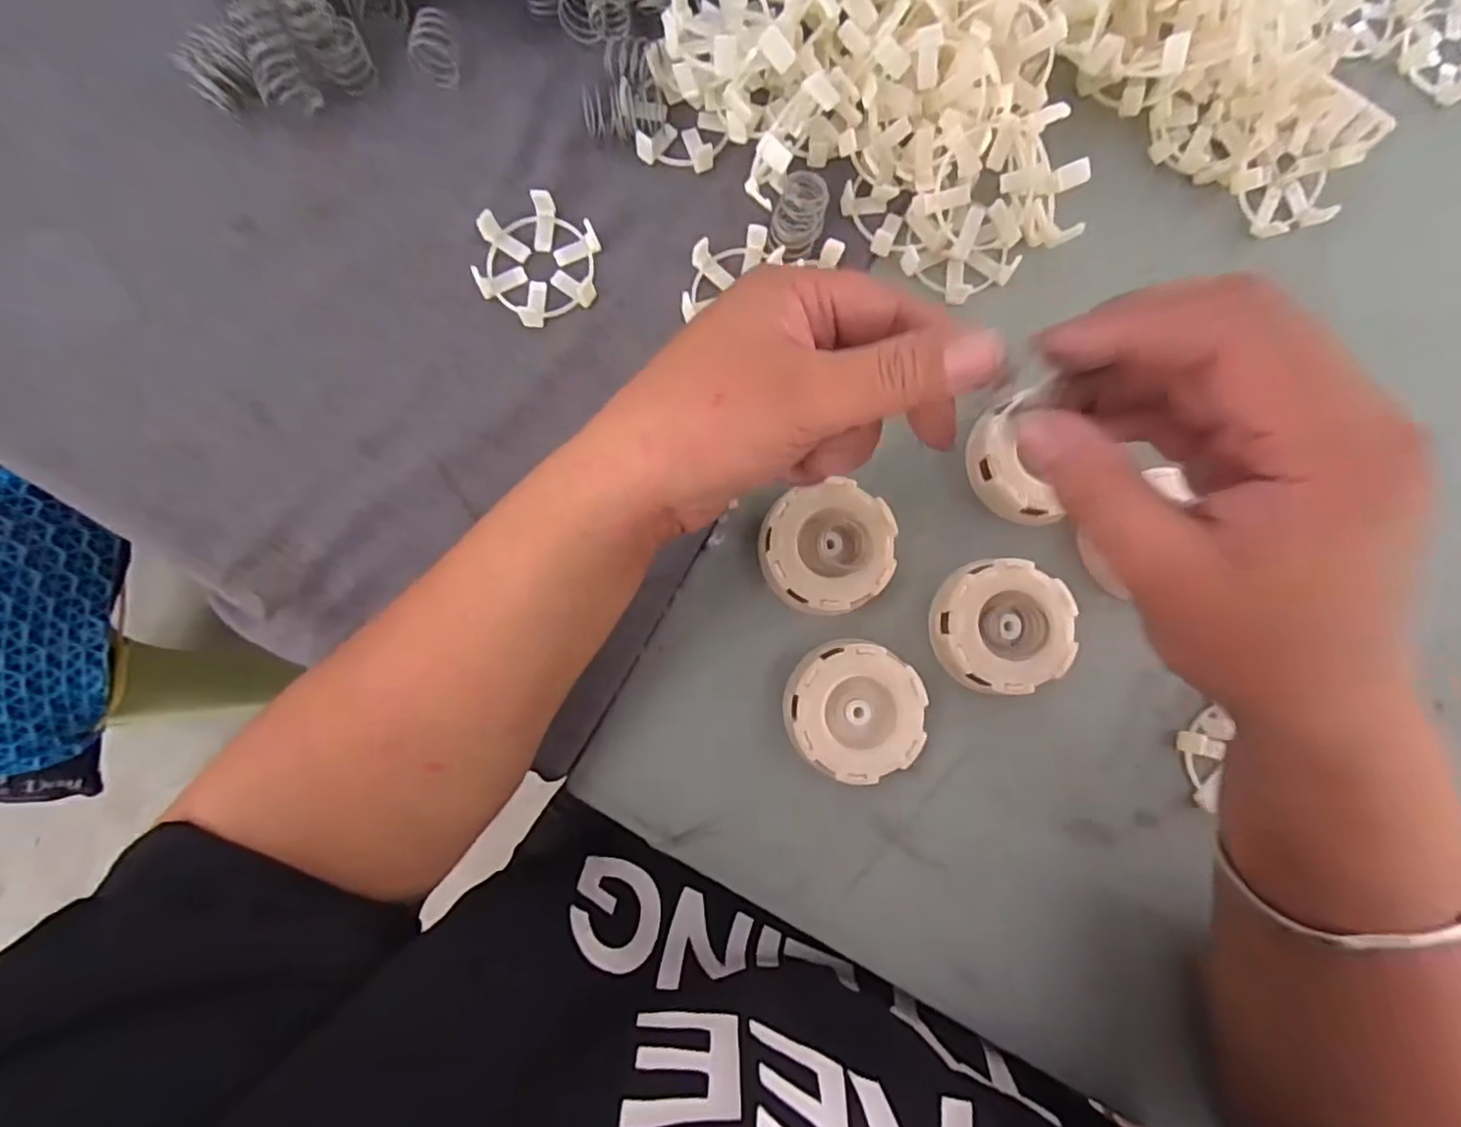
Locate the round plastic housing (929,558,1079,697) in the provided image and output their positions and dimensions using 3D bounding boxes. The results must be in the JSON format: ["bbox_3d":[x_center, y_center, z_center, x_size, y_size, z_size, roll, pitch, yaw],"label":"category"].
[{"bbox_3d":[0.127,0.029,0.299,0.059,0.022,0.059,0,87,-1],"label":"round plastic housing"}]

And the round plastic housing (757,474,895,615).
[{"bbox_3d":[0.045,-0.006,0.301,0.061,0.020,0.057,0,87,-1],"label":"round plastic housing"}]

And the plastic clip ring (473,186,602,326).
[{"bbox_3d":[-0.092,-0.145,0.305,0.054,0.012,0.059,4,86,-1],"label":"plastic clip ring"}]

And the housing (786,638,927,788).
[{"bbox_3d":[0.056,0.066,0.295,0.061,0.023,0.060,0,87,-1],"label":"housing"}]

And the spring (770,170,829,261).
[{"bbox_3d":[0.032,-0.163,0.303,0.023,0.024,0.031,19,86,0],"label":"spring"}]

